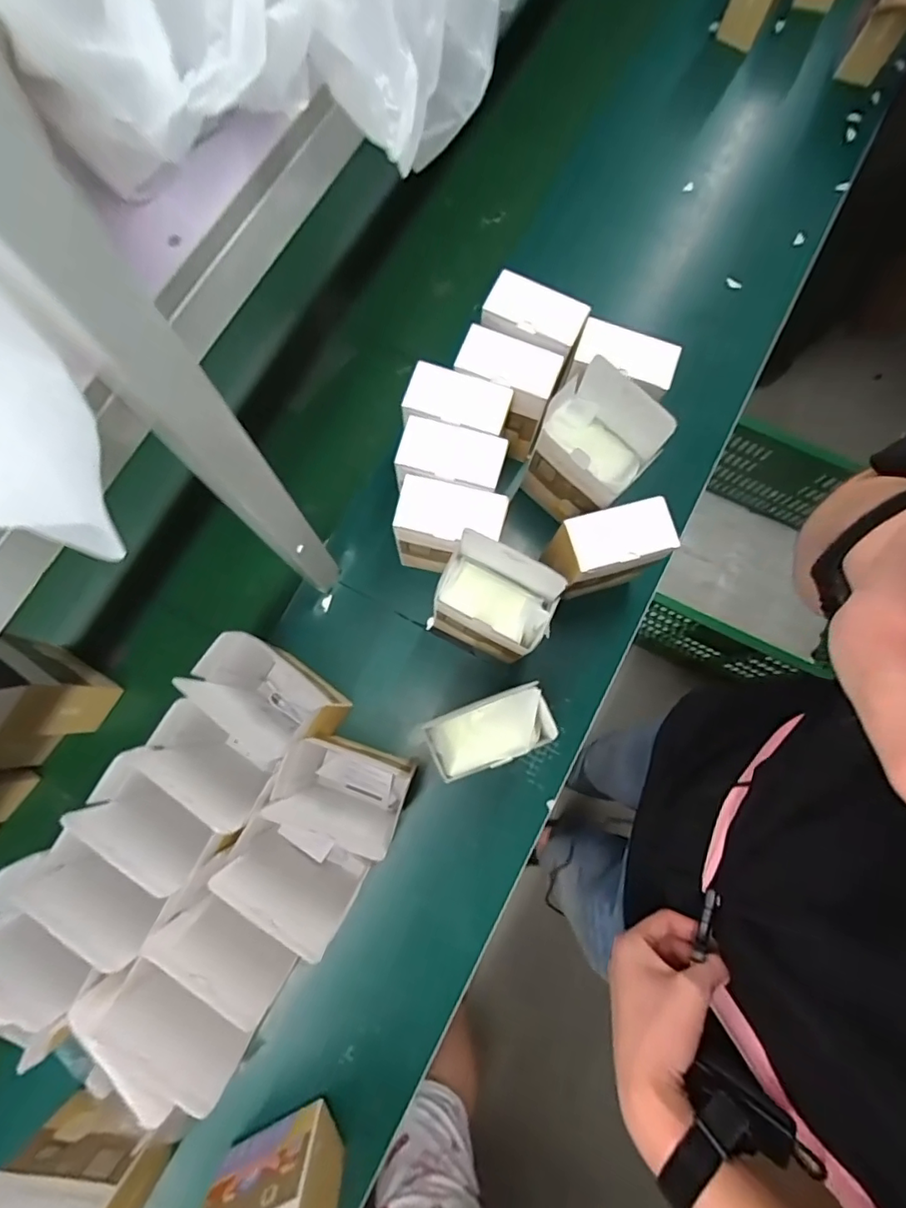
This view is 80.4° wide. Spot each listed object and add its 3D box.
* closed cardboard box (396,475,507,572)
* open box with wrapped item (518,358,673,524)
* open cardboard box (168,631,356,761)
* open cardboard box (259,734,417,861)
[{"bbox_3d":[-0.004,-0.091,0.679,0.121,0.149,0.070,12,78,2],"label":"closed cardboard box"},{"bbox_3d":[0.167,-0.182,0.676,0.079,0.213,0.131,-42,81,-9],"label":"open box with wrapped item"},{"bbox_3d":[-0.202,0.107,0.610,0.128,0.203,0.080,38,80,7],"label":"open cardboard box"},{"bbox_3d":[-0.121,0.206,0.596,0.129,0.235,0.070,19,78,3],"label":"open cardboard box"}]

